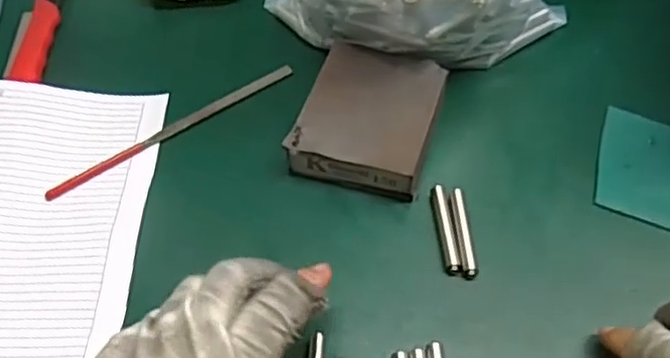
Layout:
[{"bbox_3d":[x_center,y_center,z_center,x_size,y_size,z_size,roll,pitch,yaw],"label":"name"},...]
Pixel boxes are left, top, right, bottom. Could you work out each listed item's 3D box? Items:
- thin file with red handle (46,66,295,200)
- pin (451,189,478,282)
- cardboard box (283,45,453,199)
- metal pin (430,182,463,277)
[{"bbox_3d":[-0.093,-0.030,0.387,0.156,0.004,0.009,-30,58,-17],"label":"thin file with red handle"},{"bbox_3d":[0.064,0.027,0.337,0.008,0.007,0.049,-4,54,0],"label":"pin"},{"bbox_3d":[0.021,-0.033,0.371,0.070,0.026,0.081,14,56,12],"label":"cardboard box"},{"bbox_3d":[0.056,0.026,0.338,0.007,0.007,0.049,-6,54,-1],"label":"metal pin"}]

